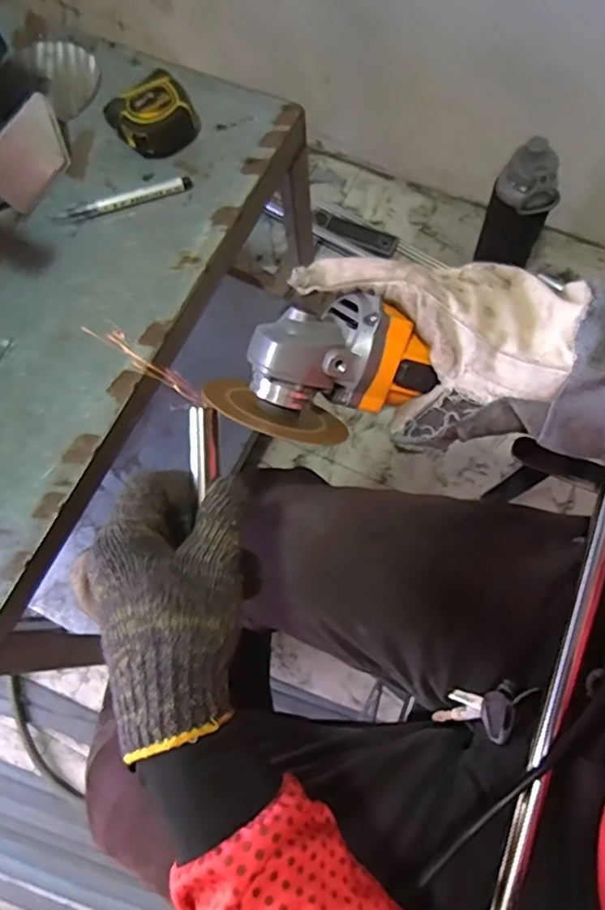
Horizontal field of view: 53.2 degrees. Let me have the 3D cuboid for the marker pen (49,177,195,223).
[{"bbox_3d":[-0.175,-0.250,0.590,0.136,0.013,0.017,-15,74,-3],"label":"marker pen"}]

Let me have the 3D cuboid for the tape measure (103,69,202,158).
[{"bbox_3d":[-0.146,-0.335,0.600,0.078,0.039,0.064,-34,76,-5],"label":"tape measure"}]

